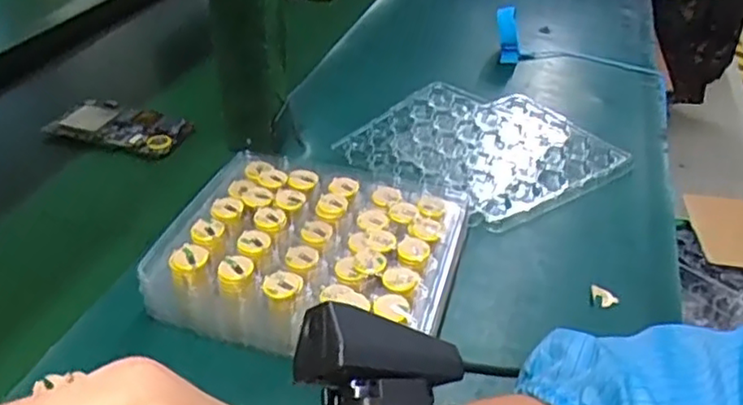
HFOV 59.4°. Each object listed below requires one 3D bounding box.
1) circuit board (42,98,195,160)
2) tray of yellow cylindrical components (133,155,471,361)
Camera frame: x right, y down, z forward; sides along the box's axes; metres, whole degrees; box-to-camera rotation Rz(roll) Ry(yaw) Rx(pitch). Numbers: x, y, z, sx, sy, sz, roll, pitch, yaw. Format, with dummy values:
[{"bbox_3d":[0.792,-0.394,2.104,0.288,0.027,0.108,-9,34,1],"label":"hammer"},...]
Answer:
[{"bbox_3d":[-0.230,-0.069,0.603,0.125,0.012,0.066,13,37,16],"label":"circuit board"},{"bbox_3d":[-0.036,0.032,0.429,0.181,0.045,0.151,14,38,11],"label":"tray of yellow cylindrical components"}]

